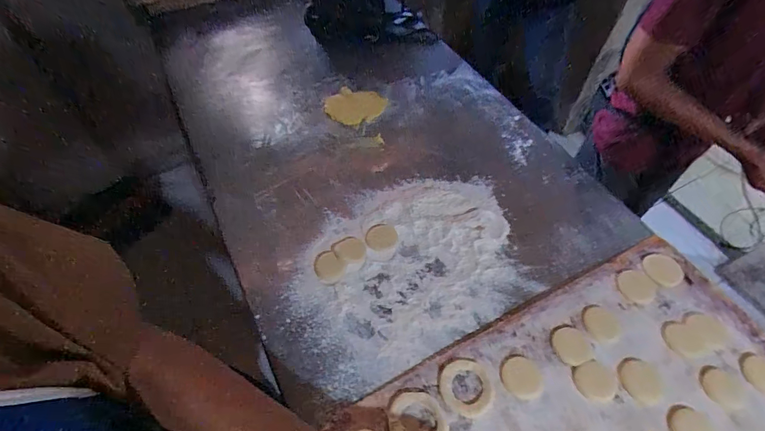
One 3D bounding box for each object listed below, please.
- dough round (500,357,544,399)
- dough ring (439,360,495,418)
[{"bbox_3d":[0.177,0.205,0.489,0.051,0.004,0.050,1,55,-1],"label":"dough round"},{"bbox_3d":[0.105,0.214,0.481,0.065,0.007,0.063,1,55,-1],"label":"dough ring"}]

